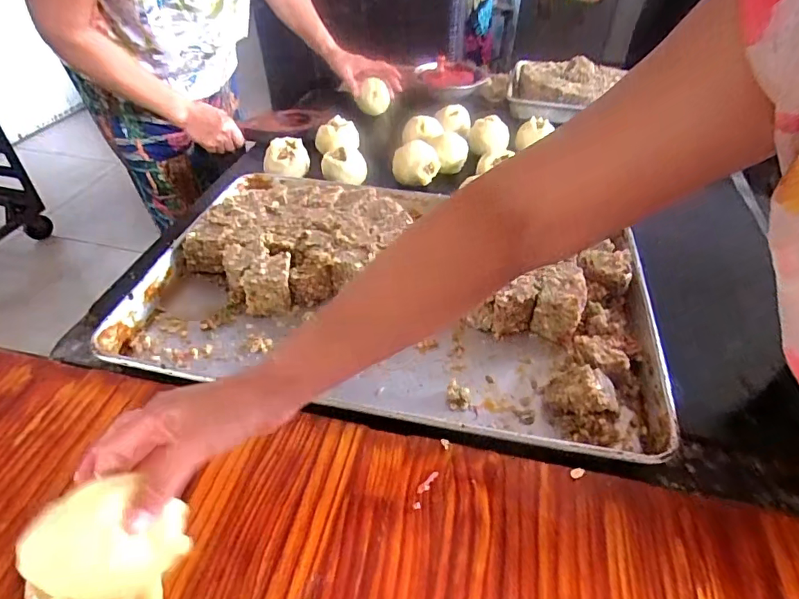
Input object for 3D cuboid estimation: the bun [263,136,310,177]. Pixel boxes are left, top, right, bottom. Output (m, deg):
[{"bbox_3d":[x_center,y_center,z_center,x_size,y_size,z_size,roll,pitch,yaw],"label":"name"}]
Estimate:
[{"bbox_3d":[-0.195,-0.245,0.854,0.076,0.054,0.075,-7,43,-9],"label":"bun"}]

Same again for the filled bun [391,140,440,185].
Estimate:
[{"bbox_3d":[0.031,-0.243,0.872,0.079,0.057,0.073,3,42,2],"label":"filled bun"}]

